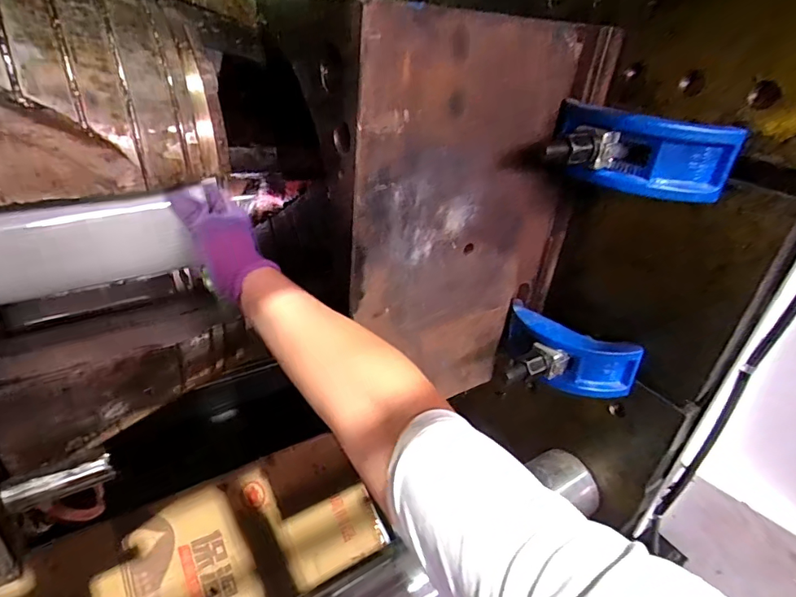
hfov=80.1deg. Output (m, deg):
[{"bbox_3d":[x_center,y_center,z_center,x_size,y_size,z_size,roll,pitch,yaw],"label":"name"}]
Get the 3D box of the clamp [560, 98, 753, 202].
[{"bbox_3d":[0.259,-0.160,0.512,0.183,0.078,0.076,19,35,18],"label":"clamp"}]

